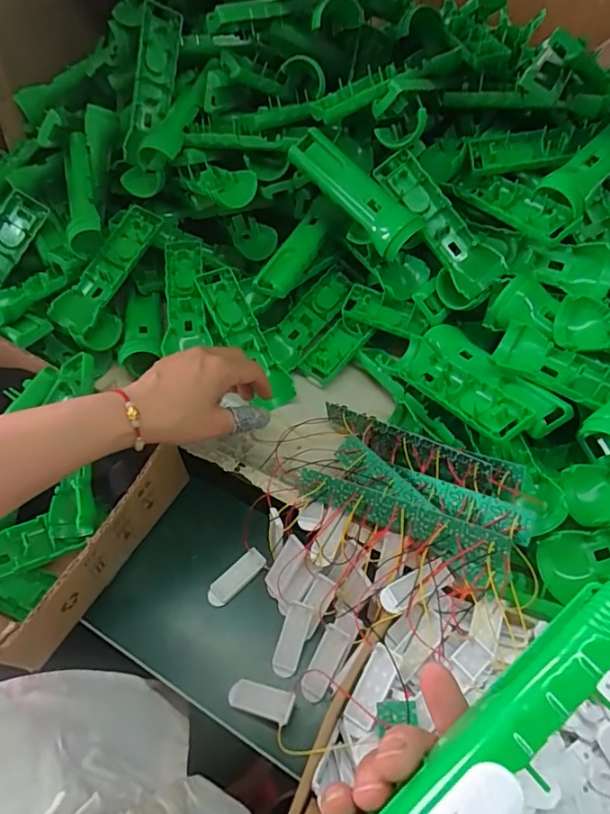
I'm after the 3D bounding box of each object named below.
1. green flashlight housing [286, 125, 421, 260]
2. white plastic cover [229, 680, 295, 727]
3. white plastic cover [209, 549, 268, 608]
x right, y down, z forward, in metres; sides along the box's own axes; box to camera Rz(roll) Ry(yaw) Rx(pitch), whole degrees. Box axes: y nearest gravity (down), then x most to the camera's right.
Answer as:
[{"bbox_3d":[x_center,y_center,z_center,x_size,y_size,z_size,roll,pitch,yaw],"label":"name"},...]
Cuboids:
[{"bbox_3d":[0.048,-0.216,0.528,0.041,0.044,0.161,-33,72,-20],"label":"green flashlight housing"},{"bbox_3d":[-0.034,0.226,0.398,0.057,0.005,0.021,-2,49,32],"label":"white plastic cover"},{"bbox_3d":[-0.062,0.156,0.471,0.021,0.015,0.061,36,63,26],"label":"white plastic cover"}]

